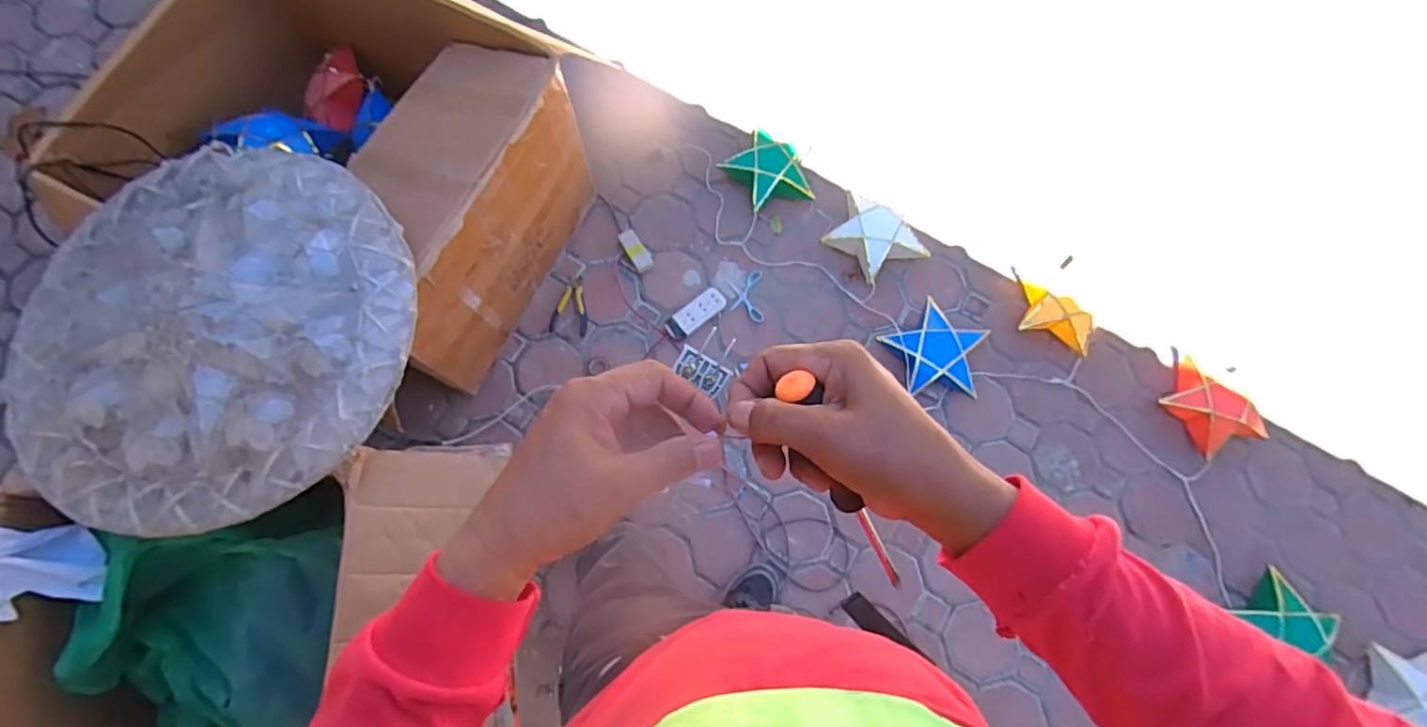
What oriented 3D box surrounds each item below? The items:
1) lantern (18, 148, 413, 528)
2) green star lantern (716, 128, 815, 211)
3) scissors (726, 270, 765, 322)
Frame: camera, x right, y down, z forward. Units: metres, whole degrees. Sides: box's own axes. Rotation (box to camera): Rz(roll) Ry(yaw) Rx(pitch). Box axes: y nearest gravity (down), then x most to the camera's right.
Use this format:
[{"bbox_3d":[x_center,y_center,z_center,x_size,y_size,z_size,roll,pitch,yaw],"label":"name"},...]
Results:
[{"bbox_3d":[-0.789,-0.064,0.959,0.637,0.072,0.604,0,74,-1],"label":"lantern"},{"bbox_3d":[0.148,-0.487,1.585,0.173,0.079,0.216,-35,77,-10],"label":"green star lantern"},{"bbox_3d":[0.084,-0.171,1.556,0.086,0.007,0.134,-1,81,-4],"label":"scissors"}]

